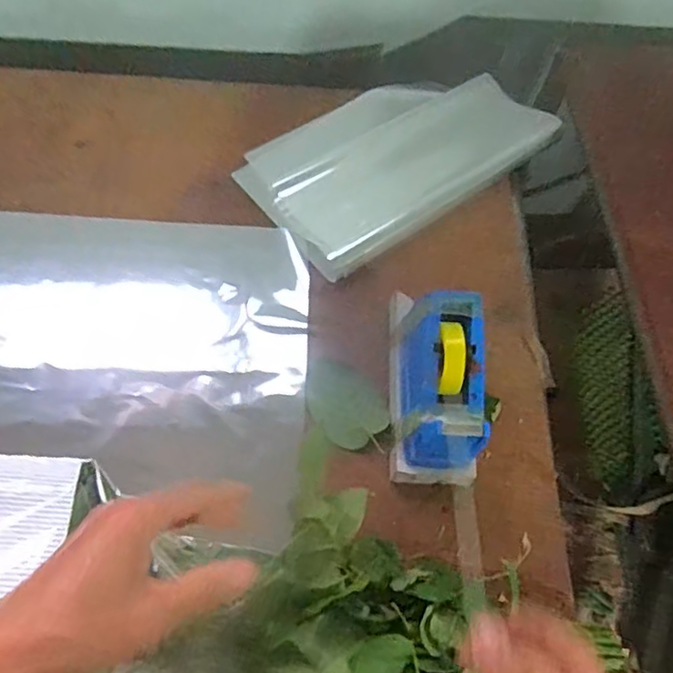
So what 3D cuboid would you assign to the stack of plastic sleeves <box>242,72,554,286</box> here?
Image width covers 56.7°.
[{"bbox_3d":[0.063,-0.203,0.685,0.310,0.027,0.179,-33,75,-17],"label":"stack of plastic sleeves"}]

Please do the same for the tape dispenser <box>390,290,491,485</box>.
[{"bbox_3d":[0.087,0.031,0.540,0.069,0.117,0.175,4,68,-3],"label":"tape dispenser"}]

